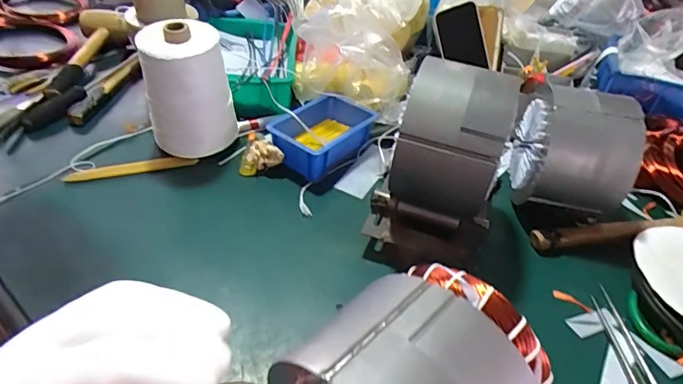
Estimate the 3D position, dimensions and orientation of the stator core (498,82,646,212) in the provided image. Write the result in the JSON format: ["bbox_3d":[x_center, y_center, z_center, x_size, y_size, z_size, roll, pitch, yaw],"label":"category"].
[{"bbox_3d":[0.291,-0.059,0.586,0.111,0.151,0.148,9,40,4],"label":"stator core"}]

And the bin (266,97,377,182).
[{"bbox_3d":[-0.028,-0.084,0.679,0.104,0.058,0.156,31,46,27],"label":"bin"}]

